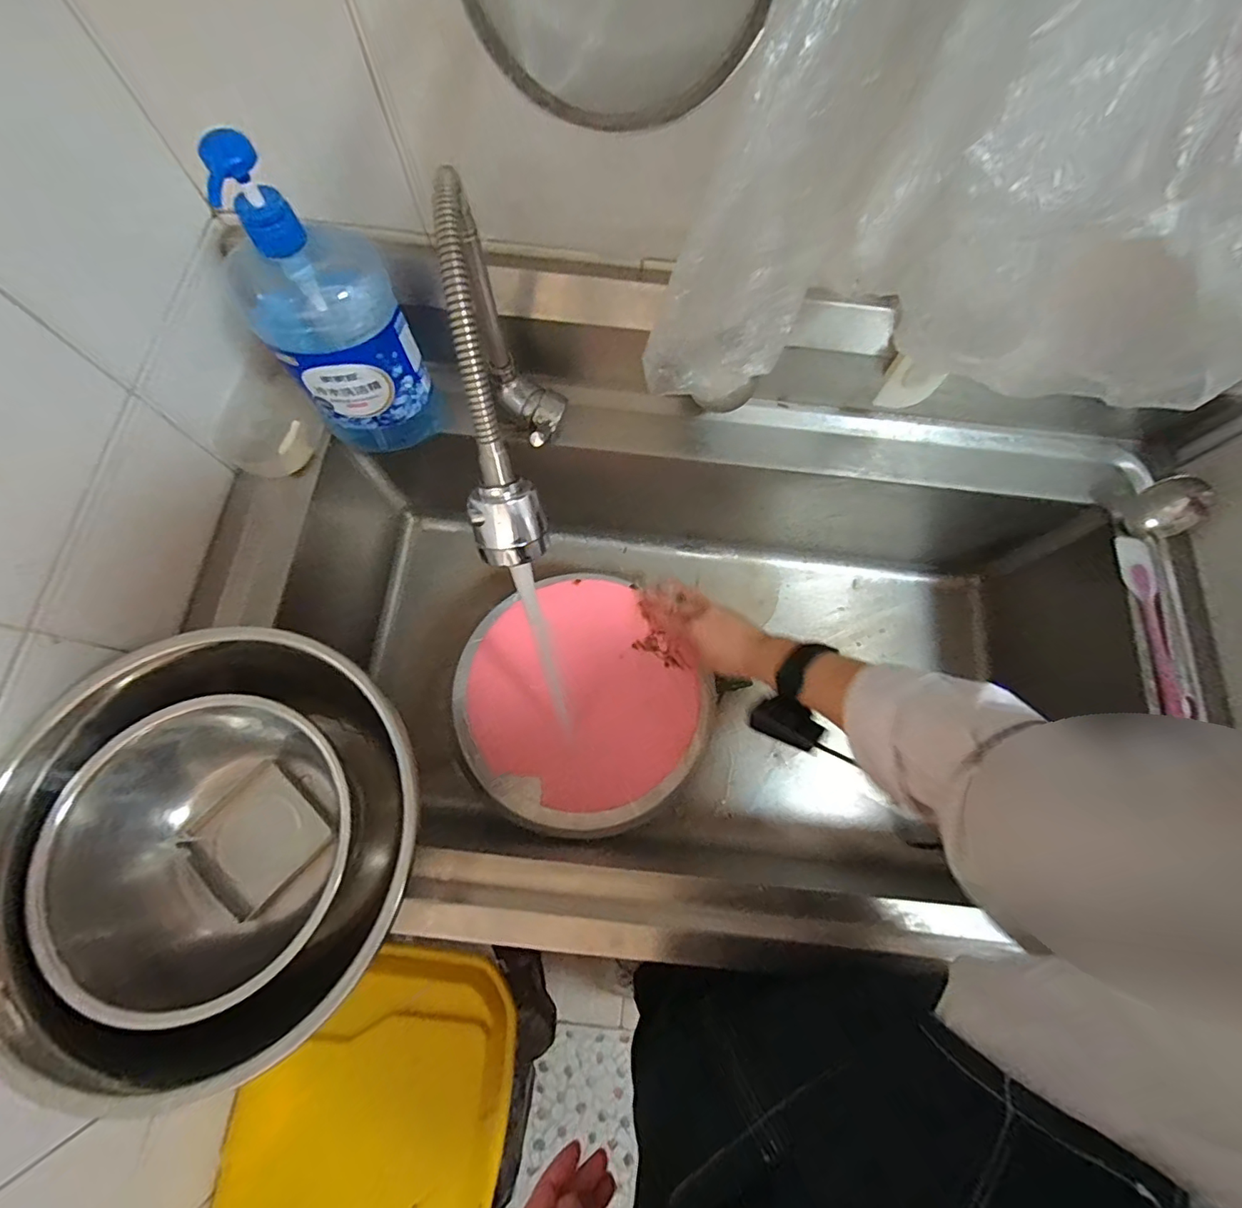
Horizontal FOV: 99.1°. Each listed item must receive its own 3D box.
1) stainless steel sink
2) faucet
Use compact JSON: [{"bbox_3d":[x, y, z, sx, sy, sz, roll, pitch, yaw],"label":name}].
[{"bbox_3d":[0.062,0.042,0.643,0.911,0.311,0.586,14,73,3],"label":"stainless steel sink"},{"bbox_3d":[-0.081,-0.140,0.391,0.060,0.242,0.237,-8,73,-3],"label":"faucet"}]

